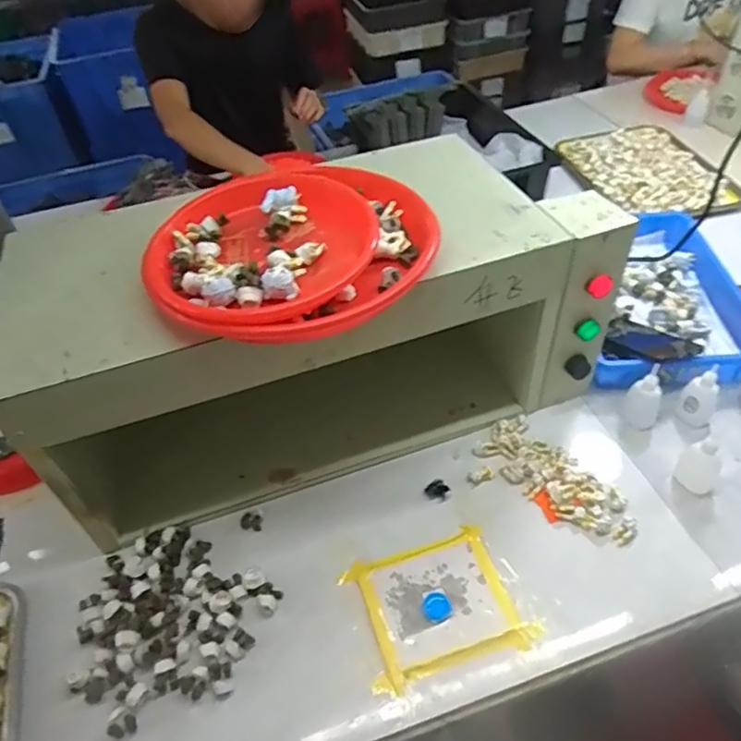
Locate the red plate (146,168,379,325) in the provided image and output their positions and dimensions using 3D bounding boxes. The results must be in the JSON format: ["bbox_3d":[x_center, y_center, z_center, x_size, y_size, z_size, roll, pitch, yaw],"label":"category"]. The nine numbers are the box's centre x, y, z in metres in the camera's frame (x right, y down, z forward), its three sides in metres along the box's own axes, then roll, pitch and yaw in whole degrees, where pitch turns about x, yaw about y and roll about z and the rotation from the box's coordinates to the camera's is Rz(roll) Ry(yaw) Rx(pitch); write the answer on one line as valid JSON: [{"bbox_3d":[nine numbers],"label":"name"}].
[{"bbox_3d":[-0.110,-0.126,0.575,0.210,0.041,0.230,-25,49,-17],"label":"red plate"}]

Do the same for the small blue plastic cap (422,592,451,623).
[{"bbox_3d":[0.071,0.254,0.628,0.029,0.017,0.029,-3,46,3],"label":"small blue plastic cap"}]

